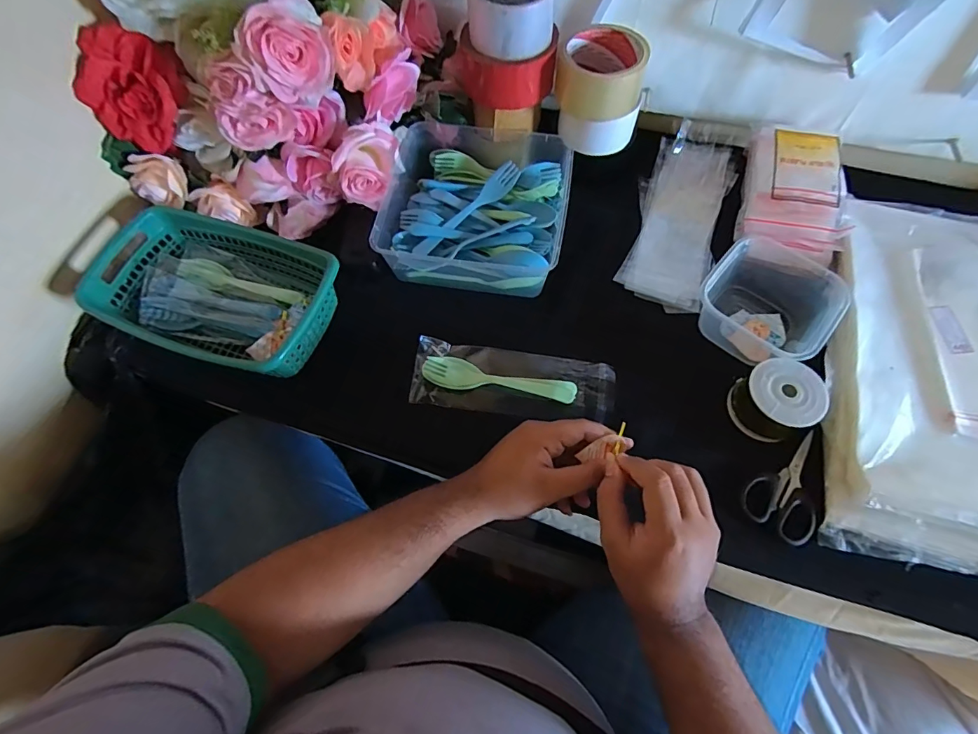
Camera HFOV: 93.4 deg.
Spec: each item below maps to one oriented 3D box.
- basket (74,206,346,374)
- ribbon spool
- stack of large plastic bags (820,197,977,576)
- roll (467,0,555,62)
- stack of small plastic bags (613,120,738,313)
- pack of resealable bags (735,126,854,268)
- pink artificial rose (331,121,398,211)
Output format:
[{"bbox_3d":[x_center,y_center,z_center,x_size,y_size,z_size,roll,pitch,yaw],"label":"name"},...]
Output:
[{"bbox_3d":[-0.286,-0.084,0.494,0.252,0.070,0.148,18,65,10],"label":"basket"},{"bbox_3d":[0.271,0.033,0.440,0.067,0.056,0.068,0,63,1],"label":"ribbon spool"},{"bbox_3d":[0.466,0.001,0.444,0.252,0.045,0.386,15,65,9],"label":"stack of large plastic bags"},{"bbox_3d":[0.023,-0.367,0.474,0.087,0.050,0.091,0,63,1],"label":"roll"},{"bbox_3d":[0.223,-0.178,0.542,0.095,0.029,0.235,17,73,15],"label":"stack of small plastic bags"},{"bbox_3d":[0.345,-0.196,0.521,0.108,0.051,0.158,15,65,8],"label":"pack of resealable bags"},{"bbox_3d":[-0.137,-0.231,0.526,0.067,0.072,0.069,-11,64,-4],"label":"pink artificial rose"}]

